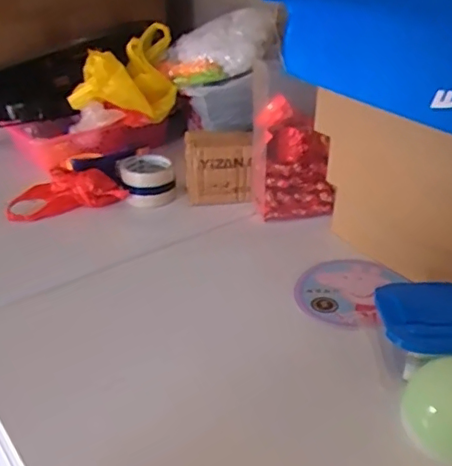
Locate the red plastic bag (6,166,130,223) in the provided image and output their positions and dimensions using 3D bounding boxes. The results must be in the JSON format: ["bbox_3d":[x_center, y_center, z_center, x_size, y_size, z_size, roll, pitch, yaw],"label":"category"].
[{"bbox_3d":[-0.258,-0.068,0.930,0.187,0.065,0.056,-6,30,-9],"label":"red plastic bag"}]

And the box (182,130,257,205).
[{"bbox_3d":[-0.013,-0.110,0.946,0.116,0.107,0.066,-2,29,-3],"label":"box"}]

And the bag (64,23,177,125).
[{"bbox_3d":[-0.193,-0.287,1.064,0.193,0.133,0.165,-4,29,-7],"label":"bag"}]

